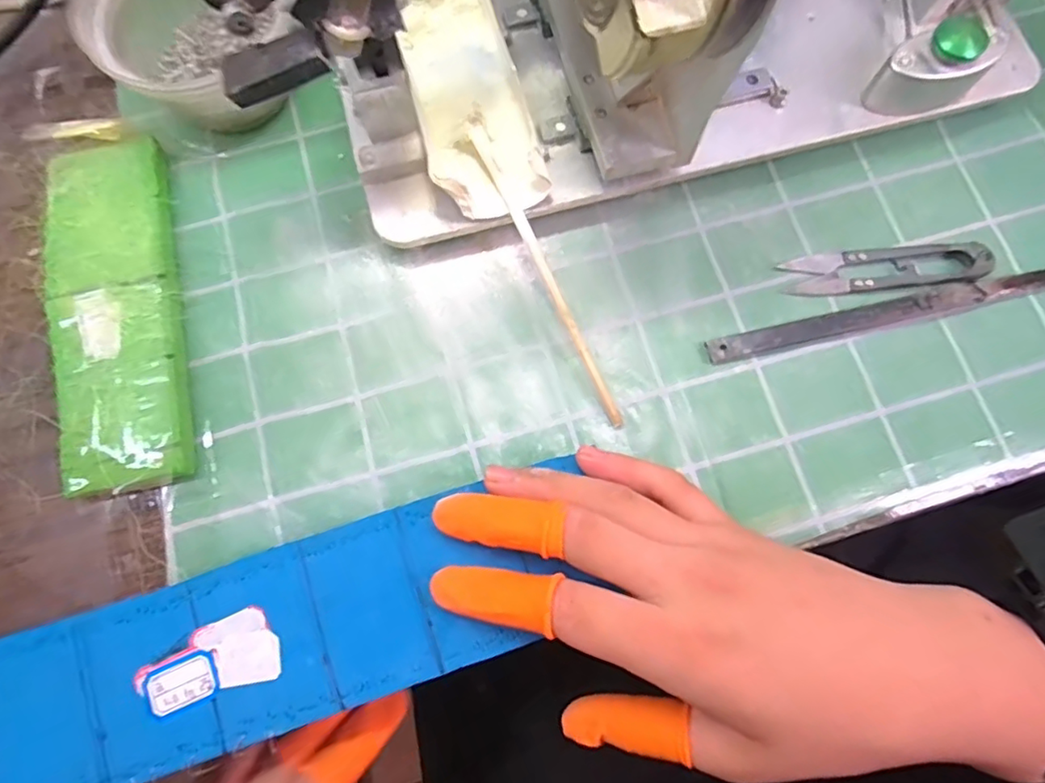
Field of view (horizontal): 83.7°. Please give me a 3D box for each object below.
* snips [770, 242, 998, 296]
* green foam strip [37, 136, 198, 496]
[{"bbox_3d":[0.180,-0.062,0.290,0.097,0.009,0.021,-5,75,-1],"label":"snips"},{"bbox_3d":[-0.196,-0.039,0.281,0.058,0.017,0.176,-14,76,-3],"label":"green foam strip"}]

